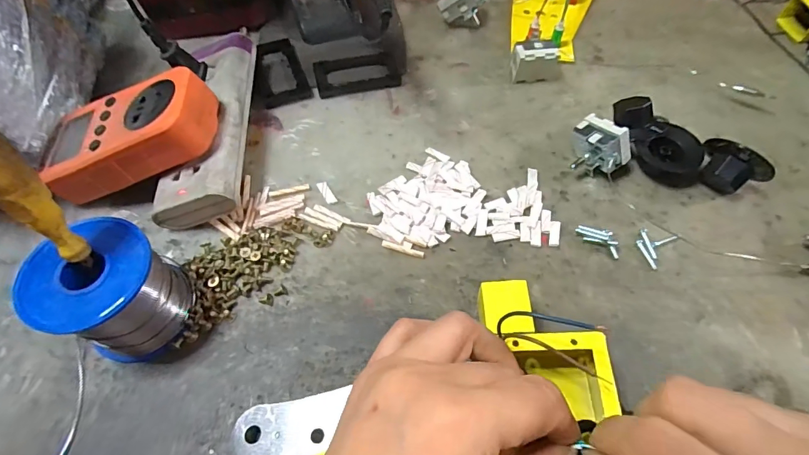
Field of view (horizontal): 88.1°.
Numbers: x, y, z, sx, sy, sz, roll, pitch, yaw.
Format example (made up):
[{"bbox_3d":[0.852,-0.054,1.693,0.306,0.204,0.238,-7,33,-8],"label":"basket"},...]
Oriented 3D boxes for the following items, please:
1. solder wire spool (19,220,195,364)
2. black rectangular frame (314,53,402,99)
[{"bbox_3d":[-0.166,0.039,0.245,0.062,0.064,0.060,0,59,0],"label":"solder wire spool"},{"bbox_3d":[-0.044,-0.142,0.386,0.074,0.009,0.041,-13,60,-7],"label":"black rectangular frame"}]

